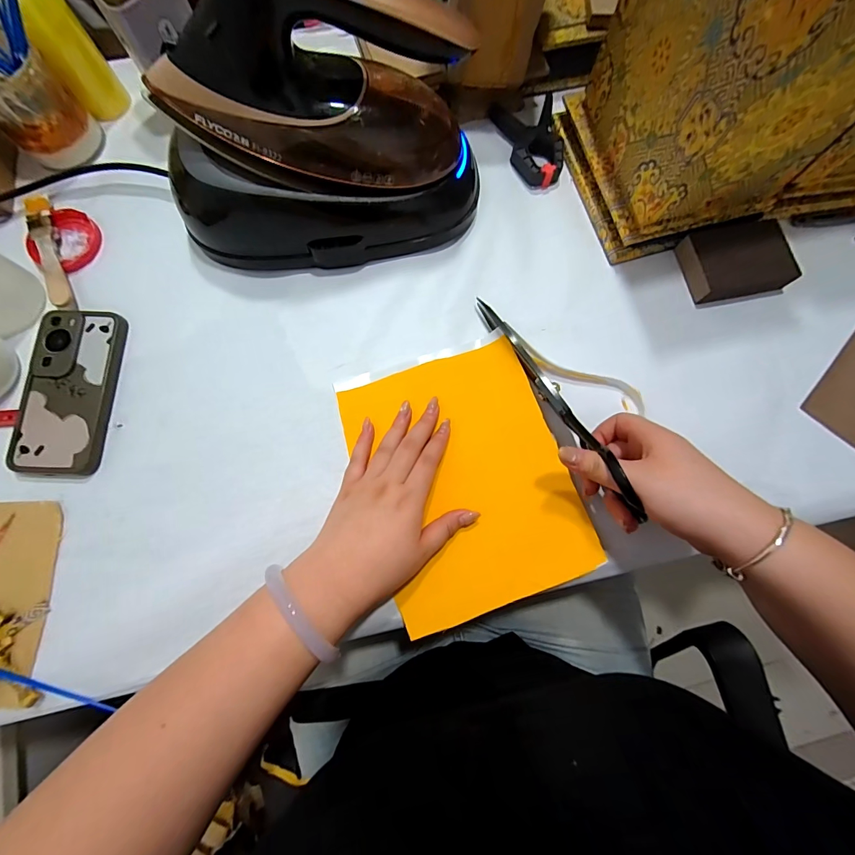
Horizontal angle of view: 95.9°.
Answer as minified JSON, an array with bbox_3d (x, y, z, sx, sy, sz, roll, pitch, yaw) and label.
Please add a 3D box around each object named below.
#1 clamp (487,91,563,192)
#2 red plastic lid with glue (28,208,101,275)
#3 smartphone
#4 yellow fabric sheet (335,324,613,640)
[{"bbox_3d":[0.119,-0.326,0.441,0.070,0.020,0.106,-11,79,-3],"label":"clamp"},{"bbox_3d":[-0.385,-0.201,0.411,0.060,0.015,0.068,25,79,4],"label":"red plastic lid with glue"},{"bbox_3d":[-0.349,-0.037,0.378,0.081,0.012,0.163,2,78,0],"label":"smartphone"},{"bbox_3d":[0.033,0.042,0.366,0.182,0.011,0.245,-19,78,0],"label":"yellow fabric sheet"}]

